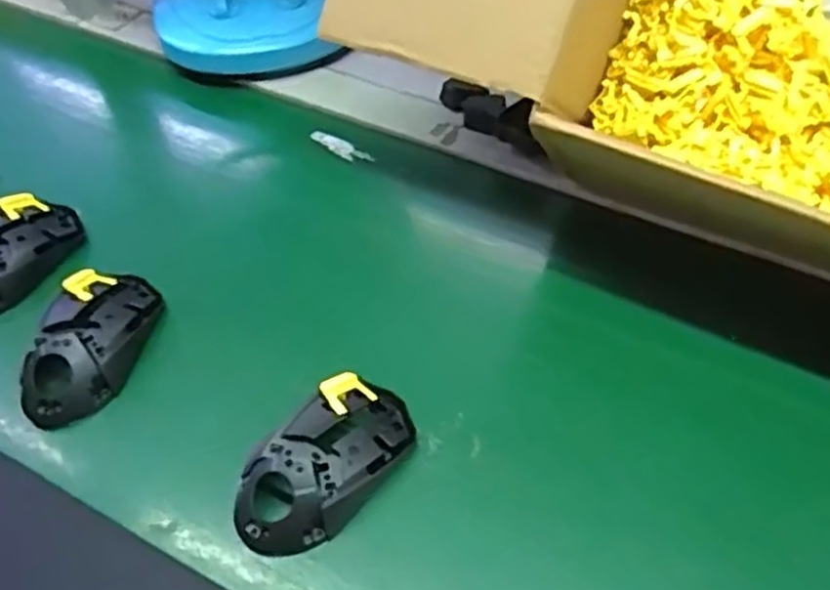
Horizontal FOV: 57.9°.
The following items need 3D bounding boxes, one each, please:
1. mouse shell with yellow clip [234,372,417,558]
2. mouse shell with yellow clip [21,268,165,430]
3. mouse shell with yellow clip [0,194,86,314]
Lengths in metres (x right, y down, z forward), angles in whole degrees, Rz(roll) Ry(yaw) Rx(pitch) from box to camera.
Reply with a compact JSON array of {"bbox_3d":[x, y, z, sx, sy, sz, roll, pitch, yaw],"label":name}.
[{"bbox_3d":[-0.052,0.098,0.437,0.071,0.037,0.121,32,58,25],"label":"mouse shell with yellow clip"},{"bbox_3d":[-0.214,0.029,0.492,0.061,0.031,0.115,9,51,9],"label":"mouse shell with yellow clip"},{"bbox_3d":[-0.296,-0.027,0.546,0.064,0.033,0.113,21,54,18],"label":"mouse shell with yellow clip"}]

